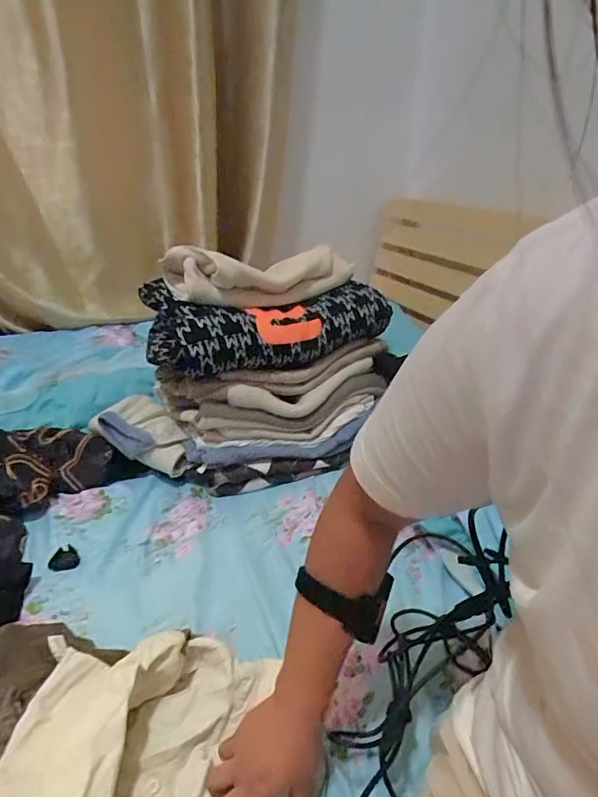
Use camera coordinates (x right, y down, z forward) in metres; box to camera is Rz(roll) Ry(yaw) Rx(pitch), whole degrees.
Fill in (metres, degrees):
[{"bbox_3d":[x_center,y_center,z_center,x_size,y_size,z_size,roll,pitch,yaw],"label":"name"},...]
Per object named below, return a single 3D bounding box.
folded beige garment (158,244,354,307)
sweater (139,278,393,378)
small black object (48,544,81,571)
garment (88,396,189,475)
[{"bbox_3d":[-0.058,-0.232,0.879,0.363,0.098,0.088,-14,30,-26],"label":"folded beige garment"},{"bbox_3d":[-0.058,-0.154,0.911,0.455,0.116,0.213,-14,30,-26],"label":"sweater"},{"bbox_3d":[-0.350,0.239,0.717,0.041,0.007,0.040,-5,46,-25],"label":"small black object"},{"bbox_3d":[-0.296,0.083,0.900,0.122,0.111,0.189,-19,33,-33],"label":"garment"}]

